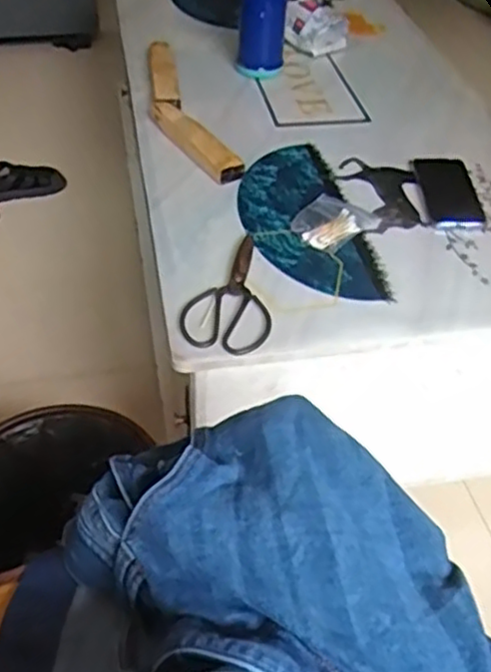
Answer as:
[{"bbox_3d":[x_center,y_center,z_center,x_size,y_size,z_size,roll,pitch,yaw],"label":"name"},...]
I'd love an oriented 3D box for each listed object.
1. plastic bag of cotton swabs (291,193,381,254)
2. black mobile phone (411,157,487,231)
[{"bbox_3d":[0.114,-0.151,0.929,0.081,0.020,0.109,33,51,25],"label":"plastic bag of cotton swabs"},{"bbox_3d":[0.286,-0.203,0.989,0.078,0.005,0.176,2,45,-3],"label":"black mobile phone"}]

